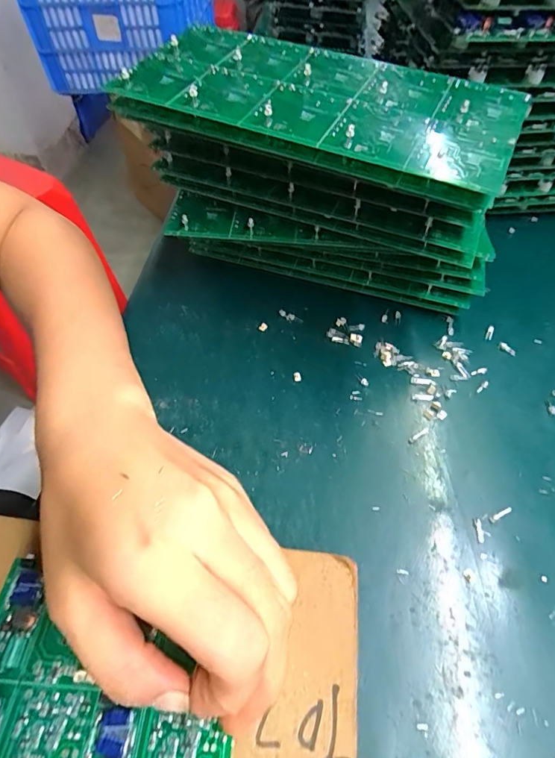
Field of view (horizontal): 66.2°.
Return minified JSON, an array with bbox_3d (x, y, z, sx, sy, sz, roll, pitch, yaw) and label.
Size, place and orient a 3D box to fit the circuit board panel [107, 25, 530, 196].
[{"bbox_3d":[0.022,-0.167,0.248,0.225,0.007,0.102,22,60,13],"label":"circuit board panel"}]

